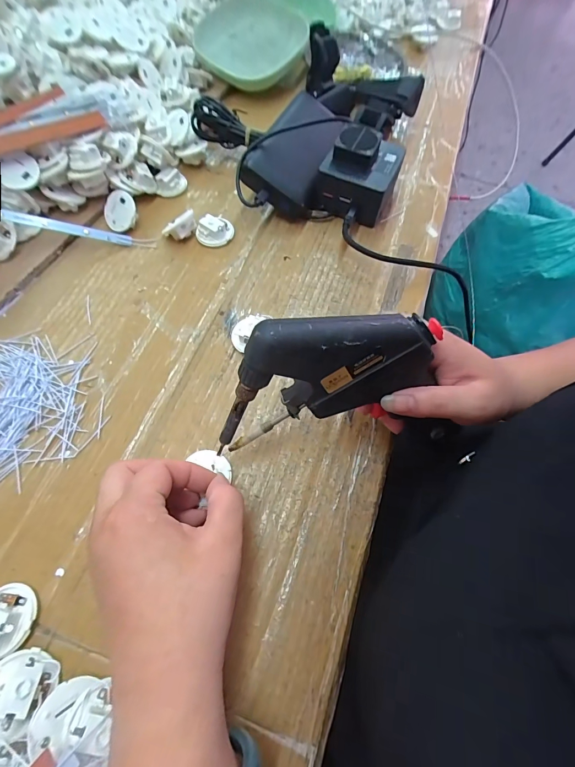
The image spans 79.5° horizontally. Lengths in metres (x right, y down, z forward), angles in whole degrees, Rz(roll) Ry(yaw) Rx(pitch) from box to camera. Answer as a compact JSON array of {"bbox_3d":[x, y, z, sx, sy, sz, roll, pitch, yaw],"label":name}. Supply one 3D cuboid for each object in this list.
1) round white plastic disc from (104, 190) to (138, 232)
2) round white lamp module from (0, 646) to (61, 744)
[{"bbox_3d":[-0.172,-0.178,0.360,0.039,0.013,0.040,-36,84,18],"label":"round white plastic disc"},{"bbox_3d":[-0.148,0.166,0.188,0.036,0.017,0.036,3,31,-2],"label":"round white lamp module"}]

